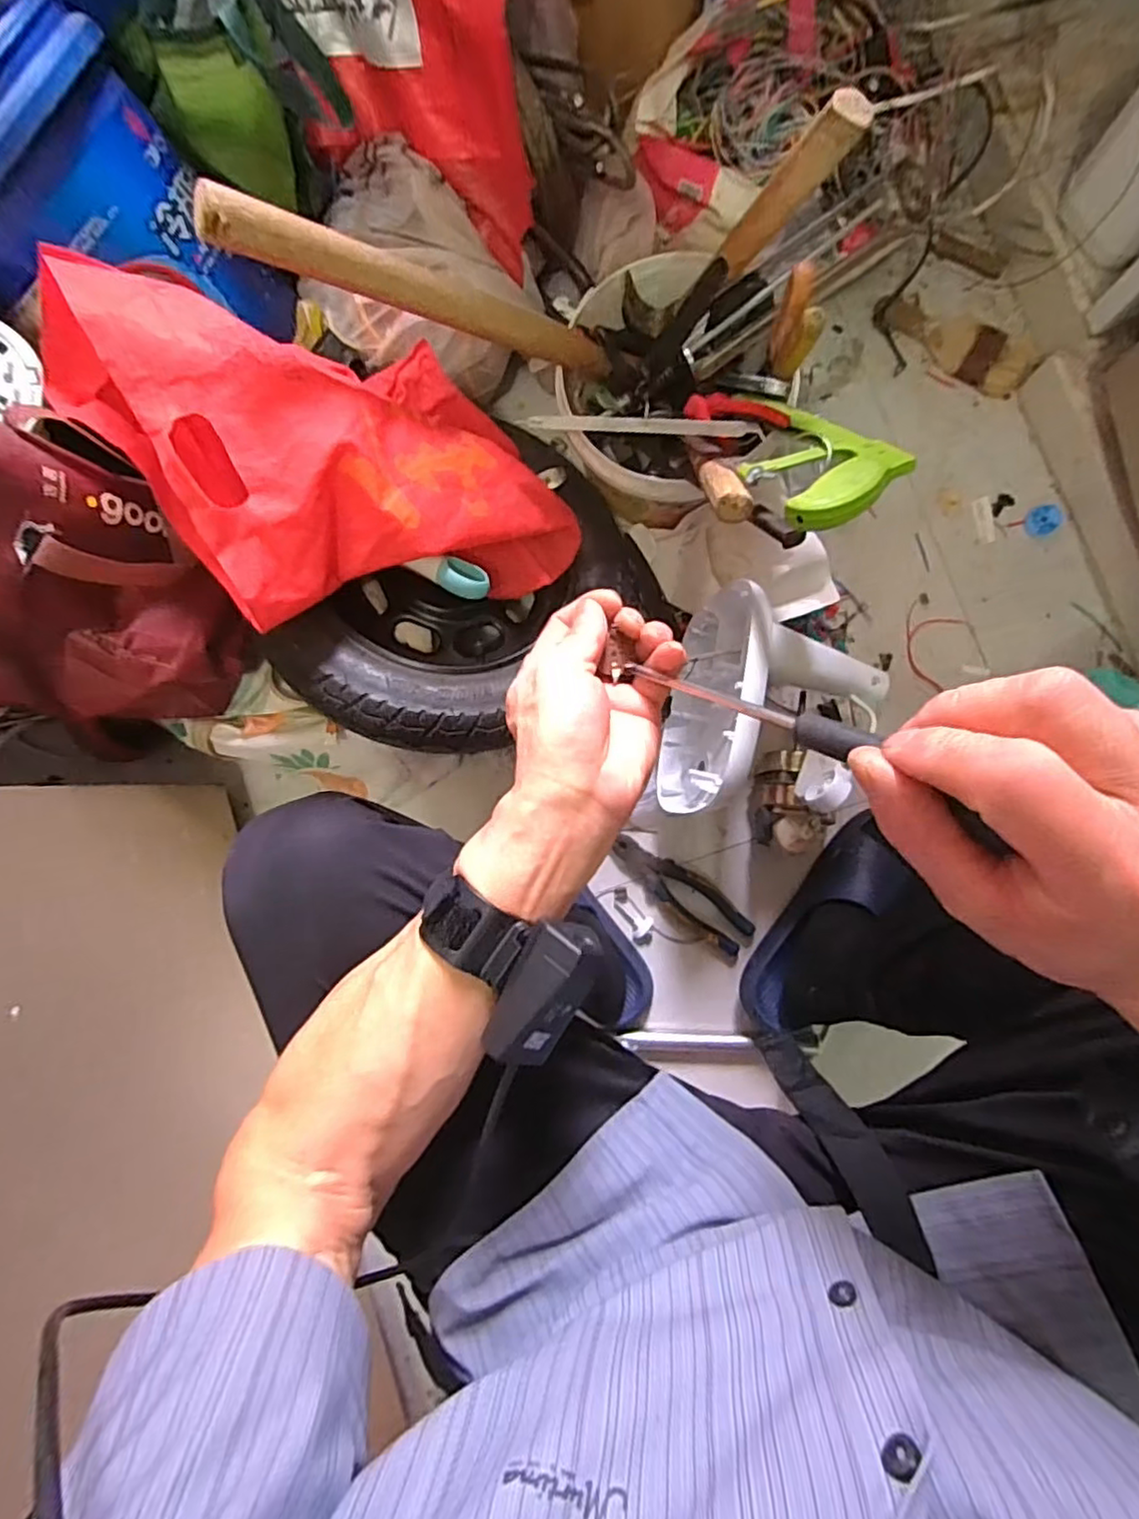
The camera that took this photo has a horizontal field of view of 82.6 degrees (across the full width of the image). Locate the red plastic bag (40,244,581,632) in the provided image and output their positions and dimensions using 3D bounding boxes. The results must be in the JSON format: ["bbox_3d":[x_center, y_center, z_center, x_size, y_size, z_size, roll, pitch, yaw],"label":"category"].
[{"bbox_3d":[-0.211,-0.269,0.564,0.281,0.213,0.351,-38,85,4],"label":"red plastic bag"}]

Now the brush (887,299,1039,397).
[{"bbox_3d":[0.438,-0.471,0.732,0.167,0.013,0.064,35,93,6],"label":"brush"}]

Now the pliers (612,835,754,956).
[{"bbox_3d":[0.130,0.151,0.748,0.179,0.013,0.050,39,93,6],"label":"pliers"}]

